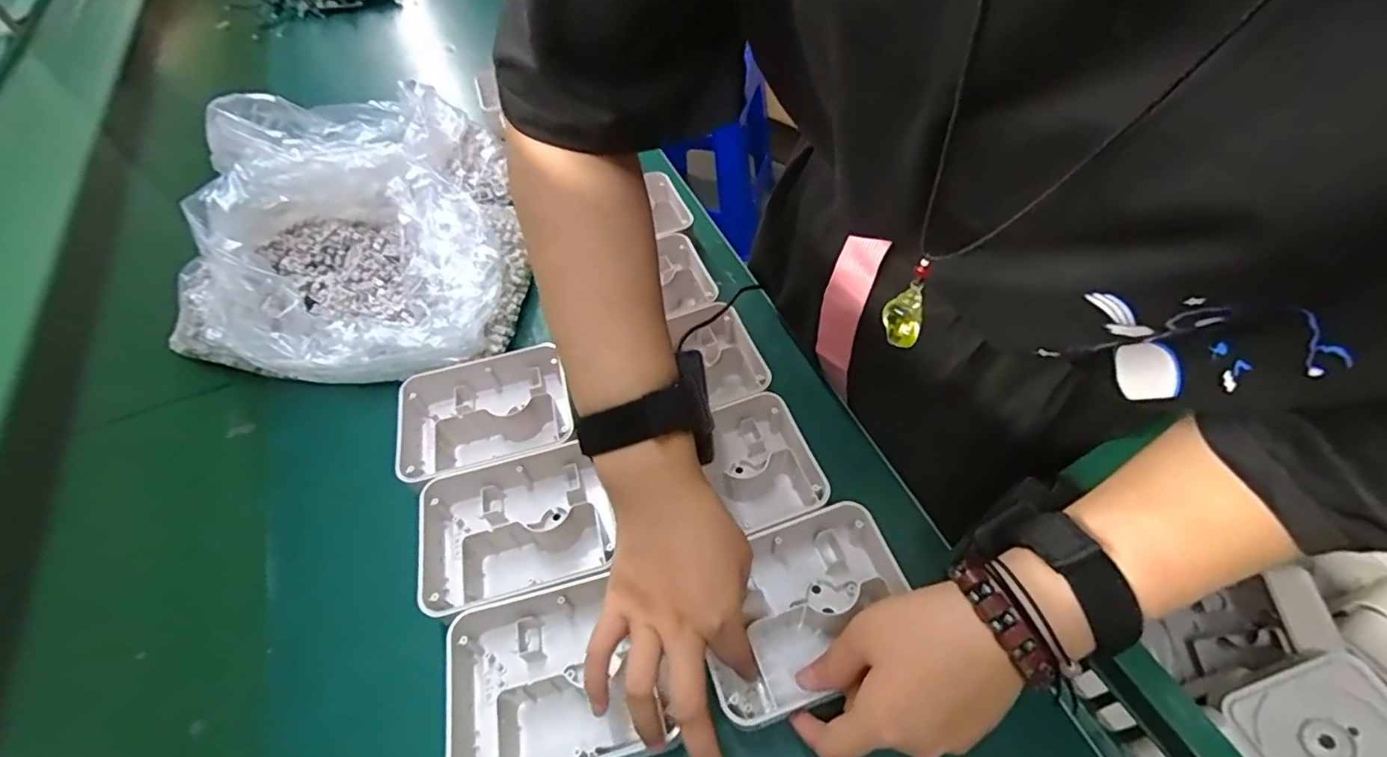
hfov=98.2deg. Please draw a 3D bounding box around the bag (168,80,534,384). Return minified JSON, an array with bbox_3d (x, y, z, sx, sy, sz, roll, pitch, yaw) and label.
[{"bbox_3d":[-0.334,-0.170,0.583,0.295,0.130,0.394,-12,54,-4],"label":"bag"}]

